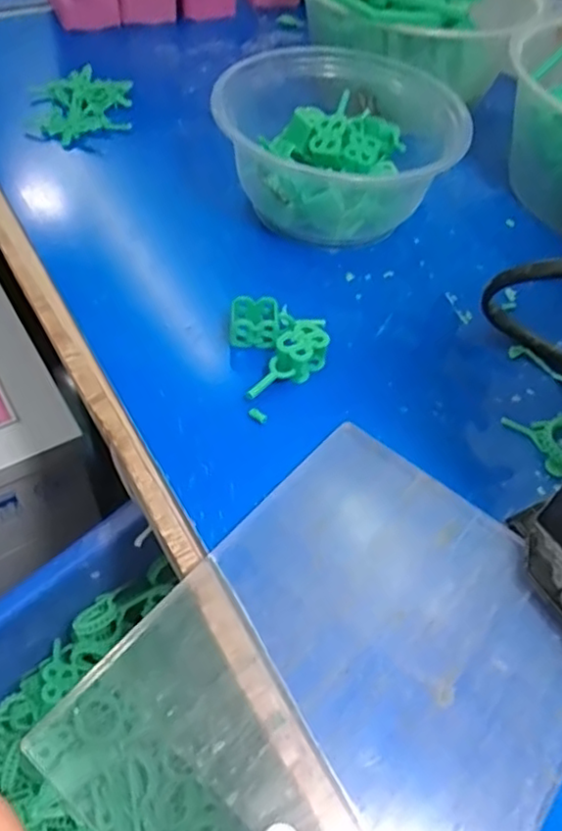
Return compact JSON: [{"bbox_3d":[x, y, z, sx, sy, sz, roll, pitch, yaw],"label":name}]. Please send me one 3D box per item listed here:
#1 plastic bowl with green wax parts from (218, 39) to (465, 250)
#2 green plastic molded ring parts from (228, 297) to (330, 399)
[{"bbox_3d":[0.029,-0.157,0.375,0.127,0.063,0.118,3,52,-3],"label":"plastic bowl with green wax parts"},{"bbox_3d":[0.000,-0.035,0.304,0.042,0.018,0.046,-12,55,-14],"label":"green plastic molded ring parts"}]

